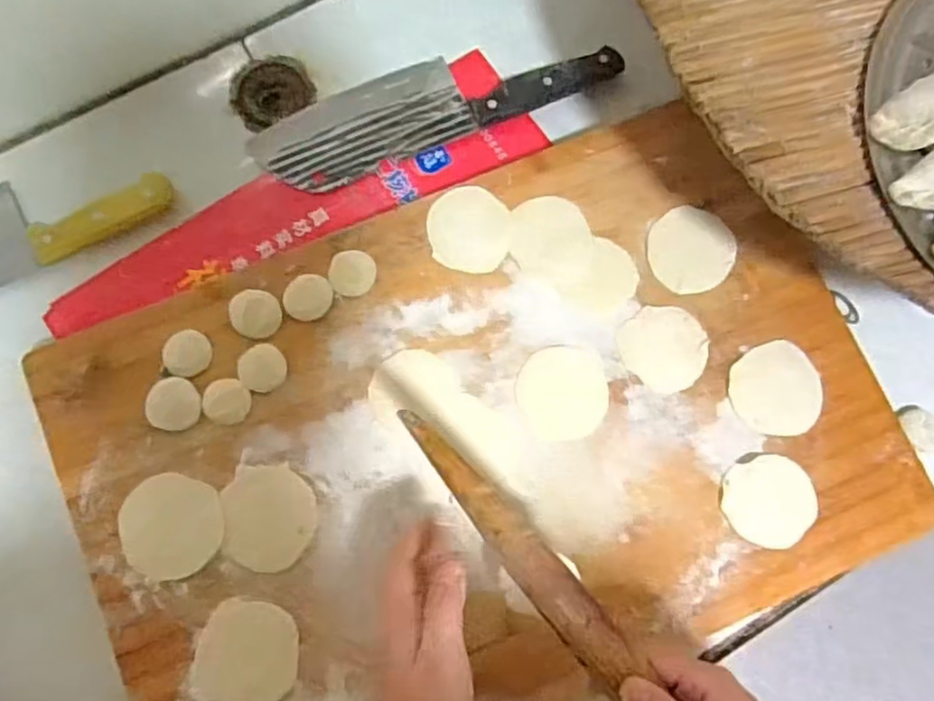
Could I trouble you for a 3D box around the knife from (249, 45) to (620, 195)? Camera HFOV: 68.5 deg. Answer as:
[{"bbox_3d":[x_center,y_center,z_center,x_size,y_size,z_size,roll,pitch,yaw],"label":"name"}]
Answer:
[{"bbox_3d":[-0.026,-0.202,0.548,0.289,0.015,0.077,-23,78,-5],"label":"knife"}]

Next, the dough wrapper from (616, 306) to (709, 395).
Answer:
[{"bbox_3d":[0.145,-0.003,0.504,0.061,0.004,0.063,0,77,-1],"label":"dough wrapper"}]

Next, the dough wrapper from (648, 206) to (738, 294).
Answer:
[{"bbox_3d":[0.170,-0.077,0.522,0.065,0.005,0.064,0,77,0],"label":"dough wrapper"}]

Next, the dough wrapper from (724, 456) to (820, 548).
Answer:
[{"bbox_3d":[0.211,0.103,0.475,0.061,0.004,0.061,0,79,0],"label":"dough wrapper"}]

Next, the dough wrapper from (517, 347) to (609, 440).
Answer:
[{"bbox_3d":[0.069,0.031,0.498,0.064,0.004,0.066,0,83,-2],"label":"dough wrapper"}]

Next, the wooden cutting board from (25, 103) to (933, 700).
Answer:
[{"bbox_3d":[0.013,0.065,0.486,0.547,0.021,0.359,-22,78,-5],"label":"wooden cutting board"}]

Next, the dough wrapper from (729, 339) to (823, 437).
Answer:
[{"bbox_3d":[0.224,0.027,0.499,0.062,0.004,0.066,-3,77,-1],"label":"dough wrapper"}]

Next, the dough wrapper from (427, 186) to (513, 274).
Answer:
[{"bbox_3d":[0.002,-0.091,0.516,0.061,0.004,0.064,2,82,0],"label":"dough wrapper"}]

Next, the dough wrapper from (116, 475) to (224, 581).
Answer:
[{"bbox_3d":[-0.204,0.121,0.472,0.069,0.005,0.068,0,77,0],"label":"dough wrapper"}]

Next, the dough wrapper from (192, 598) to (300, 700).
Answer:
[{"bbox_3d":[-0.145,0.202,0.456,0.065,0.004,0.065,8,77,2],"label":"dough wrapper"}]

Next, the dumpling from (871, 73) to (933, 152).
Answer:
[{"bbox_3d":[0.251,-0.130,0.379,0.053,0.023,0.032,-39,82,-8],"label":"dumpling"}]

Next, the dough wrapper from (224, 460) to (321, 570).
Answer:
[{"bbox_3d":[-0.136,0.116,0.476,0.062,0.004,0.069,-4,77,-1],"label":"dough wrapper"}]

